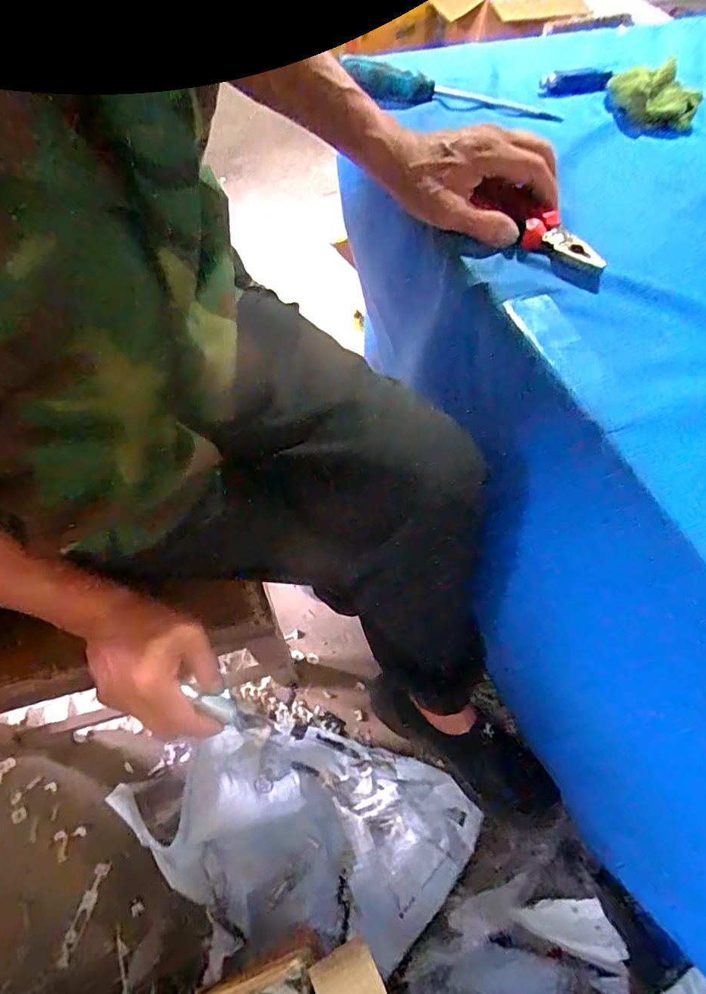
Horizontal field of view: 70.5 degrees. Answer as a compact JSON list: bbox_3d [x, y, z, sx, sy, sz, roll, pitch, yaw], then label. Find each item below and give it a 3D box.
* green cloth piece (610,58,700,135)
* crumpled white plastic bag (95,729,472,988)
[{"bbox_3d":[0.346,-0.449,0.560,0.081,0.033,0.100,-7,62,-8],"label":"green cloth piece"},{"bbox_3d":[-0.075,0.486,0.714,0.519,0.087,0.273,8,61,0],"label":"crumpled white plastic bag"}]

